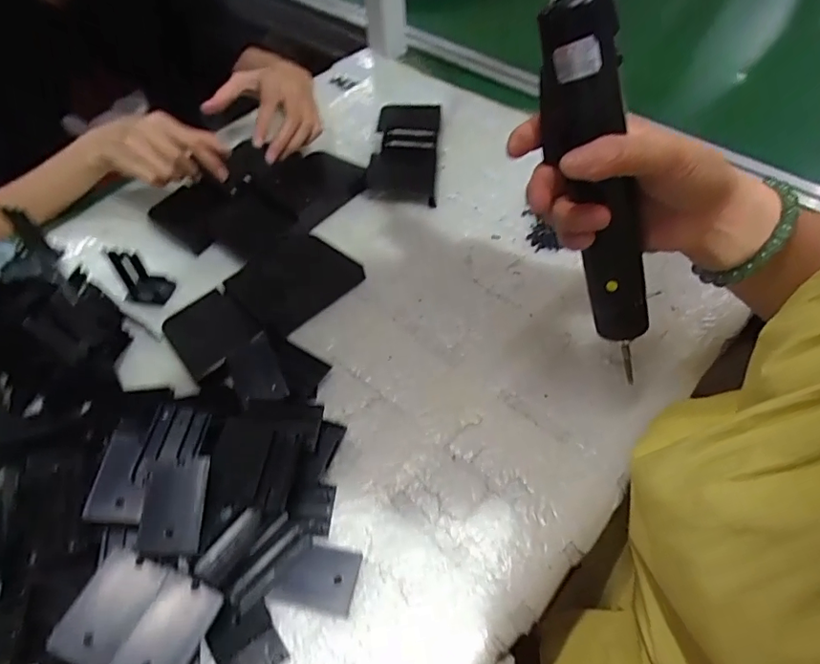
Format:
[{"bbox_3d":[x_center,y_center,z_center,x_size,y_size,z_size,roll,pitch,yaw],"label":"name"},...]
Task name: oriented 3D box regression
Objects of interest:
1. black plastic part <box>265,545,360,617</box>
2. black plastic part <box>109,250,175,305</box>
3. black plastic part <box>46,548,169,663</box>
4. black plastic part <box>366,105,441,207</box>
[{"bbox_3d":[-0.057,0.149,0.325,0.048,0.006,0.036,5,52,8],"label":"black plastic part"},{"bbox_3d":[-0.236,-0.051,0.465,0.035,0.055,0.027,2,52,5],"label":"black plastic part"},{"bbox_3d":[-0.167,0.152,0.295,0.037,0.004,0.056,25,62,3],"label":"black plastic part"},{"bbox_3d":[-0.005,-0.197,0.580,0.074,0.032,0.164,1,52,4],"label":"black plastic part"}]

